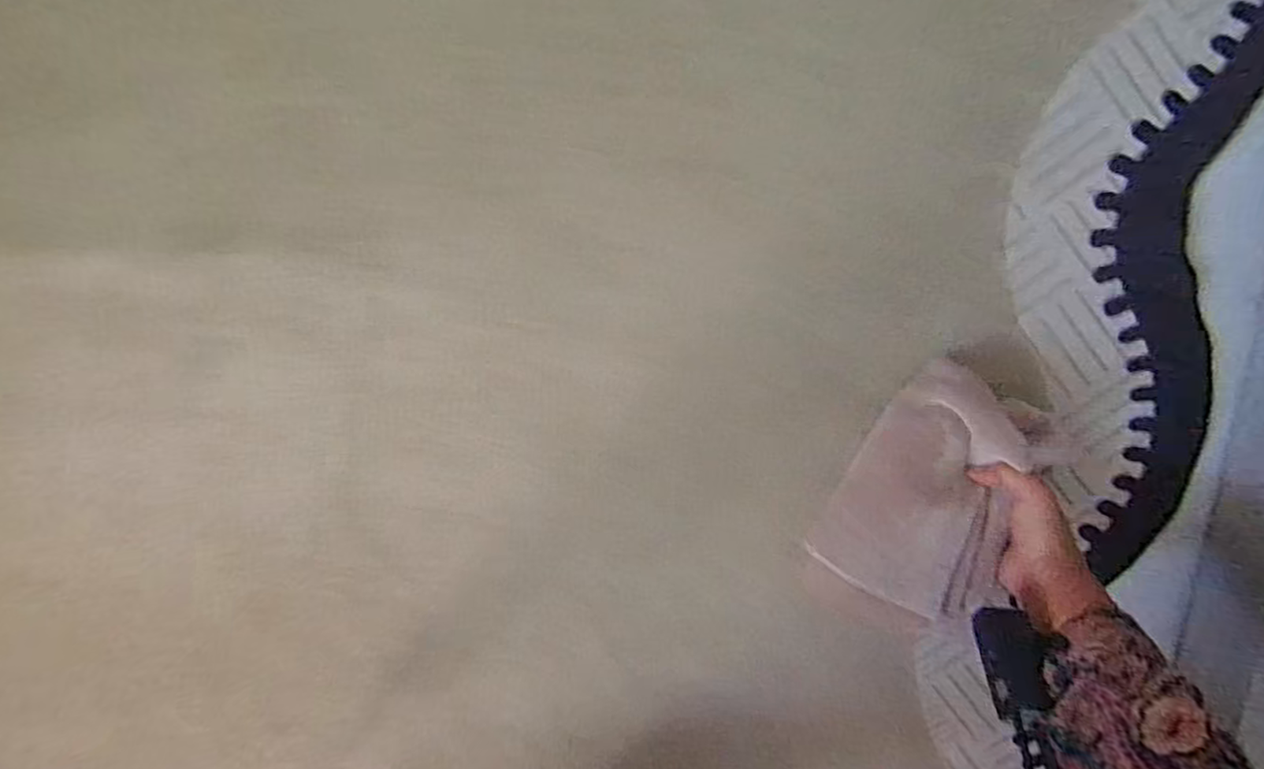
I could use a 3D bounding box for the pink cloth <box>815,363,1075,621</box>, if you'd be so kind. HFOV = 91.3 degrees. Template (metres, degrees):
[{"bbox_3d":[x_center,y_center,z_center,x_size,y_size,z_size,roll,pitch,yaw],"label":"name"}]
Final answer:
[{"bbox_3d":[0.246,0.088,0.495,0.127,0.049,0.186,24,98,-4],"label":"pink cloth"}]

